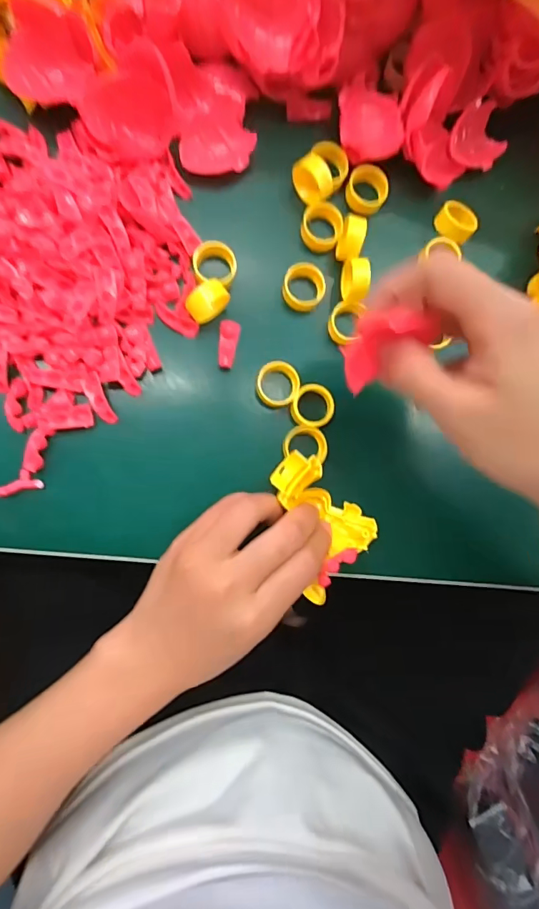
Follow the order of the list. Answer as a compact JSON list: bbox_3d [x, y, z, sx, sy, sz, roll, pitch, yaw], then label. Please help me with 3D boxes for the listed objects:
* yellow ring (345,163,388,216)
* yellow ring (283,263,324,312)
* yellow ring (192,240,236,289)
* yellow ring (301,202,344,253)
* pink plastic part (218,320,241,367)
[{"bbox_3d":[0.063,-0.171,0.286,0.026,0.010,0.030,33,81,-4],"label":"yellow ring"},{"bbox_3d":[0.021,-0.105,0.275,0.025,0.008,0.027,1,85,-8],"label":"yellow ring"},{"bbox_3d":[-0.033,-0.114,0.266,0.026,0.010,0.025,1,85,-8],"label":"yellow ring"},{"bbox_3d":[0.033,-0.145,0.280,0.026,0.010,0.027,1,85,-8],"label":"yellow ring"},{"bbox_3d":[-0.025,-0.068,0.269,0.012,0.004,0.030,8,84,-7],"label":"pink plastic part"}]

